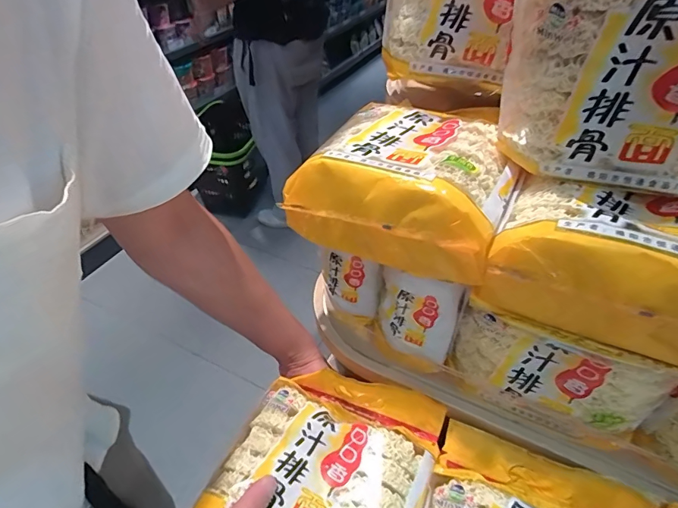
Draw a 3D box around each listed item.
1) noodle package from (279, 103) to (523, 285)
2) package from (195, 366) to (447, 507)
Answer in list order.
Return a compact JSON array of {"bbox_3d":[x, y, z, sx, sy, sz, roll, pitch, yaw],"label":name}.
[{"bbox_3d":[0.067,-0.066,0.417,0.188,0.094,0.149,20,46,21],"label":"noodle package"},{"bbox_3d":[-0.011,0.213,0.422,0.187,0.052,0.200,18,45,19],"label":"package"}]

